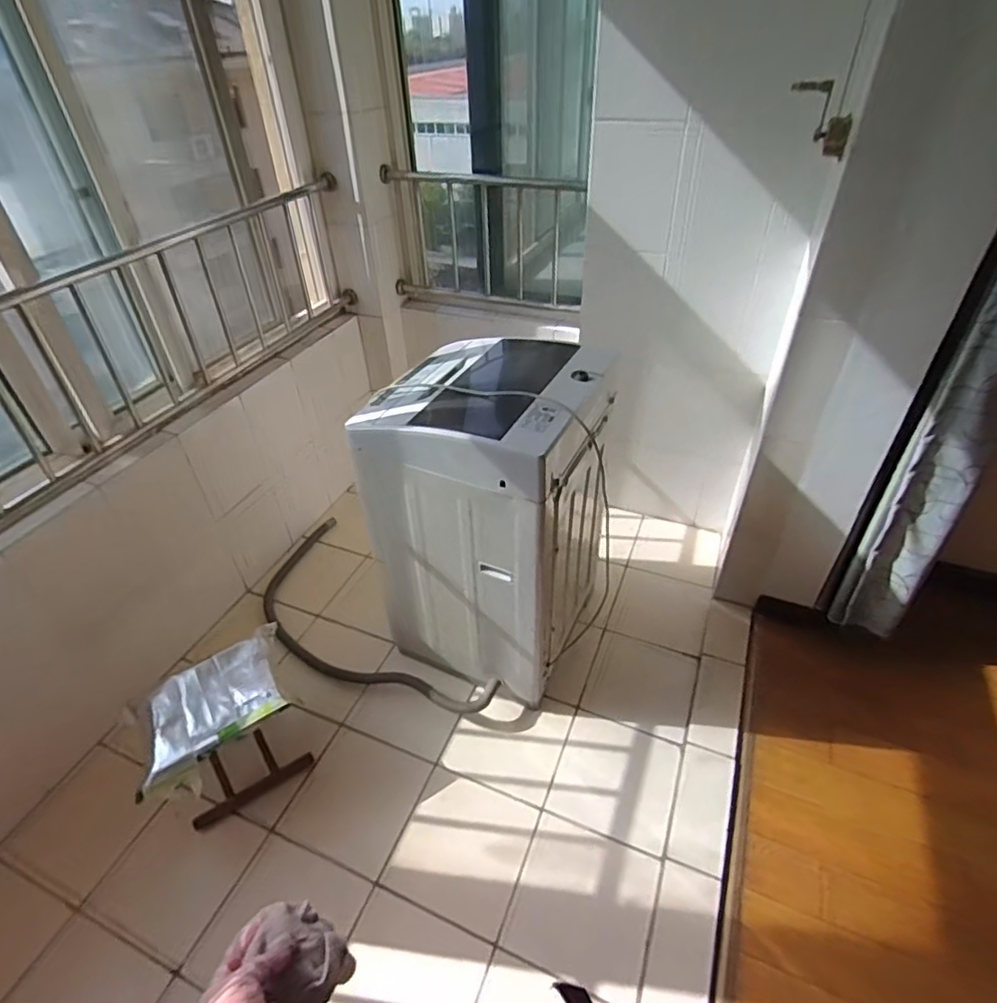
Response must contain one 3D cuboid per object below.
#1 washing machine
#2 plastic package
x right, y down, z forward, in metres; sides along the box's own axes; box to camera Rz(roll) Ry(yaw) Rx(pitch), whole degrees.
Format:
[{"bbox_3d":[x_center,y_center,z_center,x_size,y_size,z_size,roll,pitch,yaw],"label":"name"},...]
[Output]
[{"bbox_3d":[-0.030,0.054,1.618,0.542,0.851,0.473,14,43,20],"label":"washing machine"},{"bbox_3d":[-0.701,0.501,1.444,0.392,0.060,0.298,-28,45,-27],"label":"plastic package"}]

